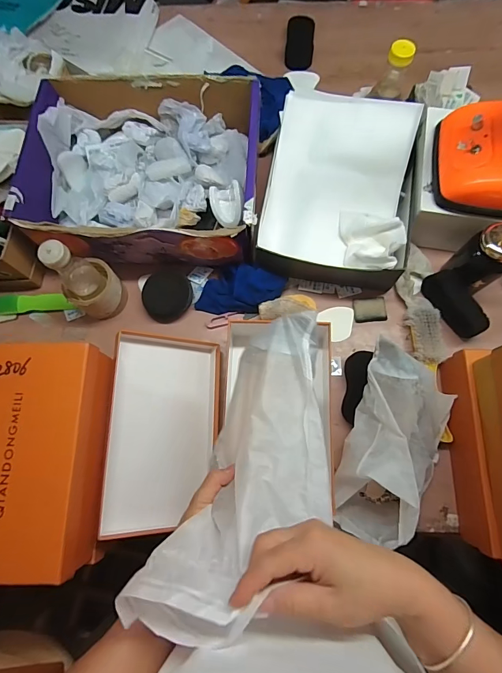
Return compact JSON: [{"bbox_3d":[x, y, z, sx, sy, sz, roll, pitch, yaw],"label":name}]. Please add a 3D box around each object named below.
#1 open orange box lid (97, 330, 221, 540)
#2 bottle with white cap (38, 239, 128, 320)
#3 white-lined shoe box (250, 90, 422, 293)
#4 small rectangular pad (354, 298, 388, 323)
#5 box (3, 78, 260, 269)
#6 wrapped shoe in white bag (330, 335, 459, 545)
[{"bbox_3d":[-0.133,0.144,0.581,0.175,0.028,0.292,10,67,-28],"label":"open orange box lid"},{"bbox_3d":[-0.280,-0.096,0.617,0.079,0.179,0.086,41,79,11],"label":"bottle with white cap"},{"bbox_3d":[0.163,-0.271,0.680,0.266,0.110,0.336,11,75,5],"label":"white-lined shoe box"},{"bbox_3d":[0.222,-0.050,0.679,0.058,0.013,0.047,-3,75,1],"label":"small rectangular pad"},{"bbox_3d":[-0.190,-0.306,0.681,0.404,0.120,0.328,2,75,2],"label":"box"},{"bbox_3d":[0.224,0.166,0.555,0.140,0.105,0.278,19,76,7],"label":"wrapped shoe in white bag"}]

